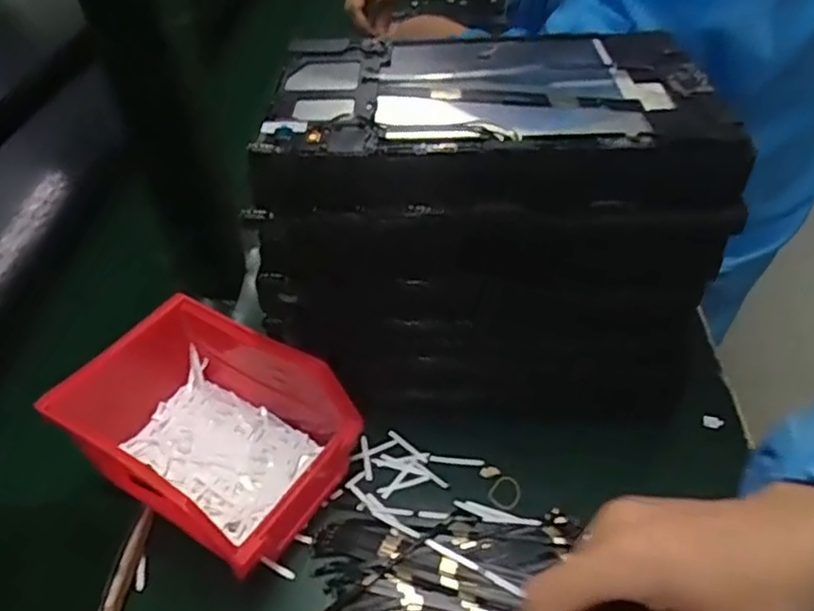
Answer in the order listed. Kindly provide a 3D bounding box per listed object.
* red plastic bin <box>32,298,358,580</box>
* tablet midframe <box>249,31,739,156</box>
[{"bbox_3d":[-0.115,0.072,0.380,0.147,0.070,0.107,22,48,25],"label":"red plastic bin"},{"bbox_3d":[0.042,-0.123,0.373,0.234,0.009,0.145,0,42,4],"label":"tablet midframe"}]

